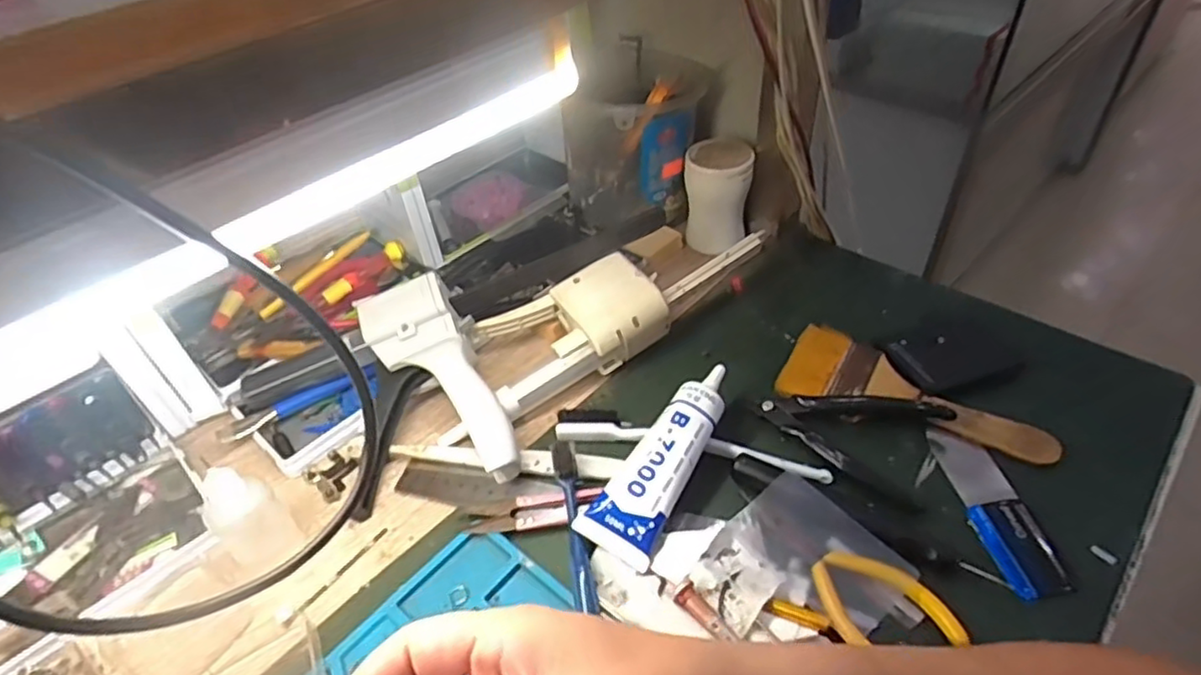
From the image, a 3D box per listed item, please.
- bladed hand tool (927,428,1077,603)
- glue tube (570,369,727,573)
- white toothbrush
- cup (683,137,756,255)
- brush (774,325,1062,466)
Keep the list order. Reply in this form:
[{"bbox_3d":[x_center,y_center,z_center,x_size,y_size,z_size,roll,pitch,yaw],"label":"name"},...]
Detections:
[{"bbox_3d":[0.226,0.097,0.383,0.033,0.007,0.109,-7,43,-1],"label":"bladed hand tool"},{"bbox_3d":[0.040,0.069,0.398,0.040,0.035,0.132,22,50,27],"label":"glue tube"},{"bbox_3d":[0.054,0.067,0.418,0.171,0.012,0.028,9,45,16],"label":"white toothbrush"},{"bbox_3d":[0.098,-0.117,0.553,0.056,0.084,0.053,2,43,9],"label":"cup"},{"bbox_3d":[0.204,0.034,0.435,0.165,0.014,0.060,18,48,24],"label":"brush"}]

